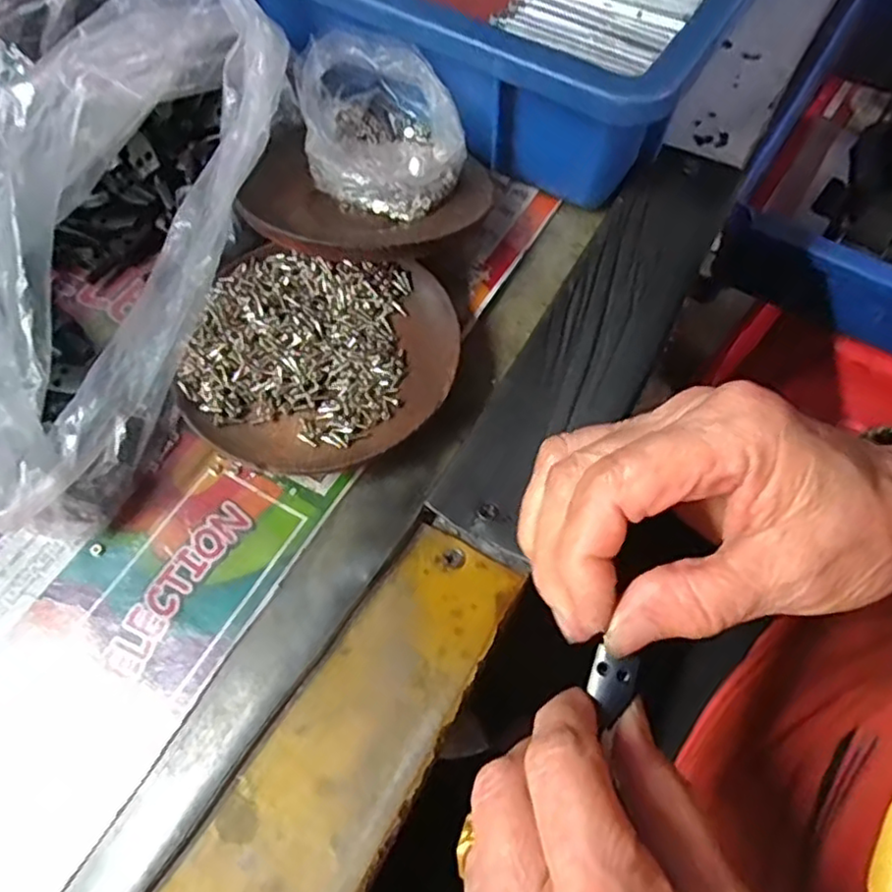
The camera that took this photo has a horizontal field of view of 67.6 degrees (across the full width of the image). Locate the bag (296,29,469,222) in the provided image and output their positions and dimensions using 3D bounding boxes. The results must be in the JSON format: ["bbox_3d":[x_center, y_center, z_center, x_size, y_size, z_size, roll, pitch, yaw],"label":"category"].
[{"bbox_3d":[-0.029,-0.144,0.312,0.072,0.049,0.088,-10,65,-5],"label":"bag"}]

